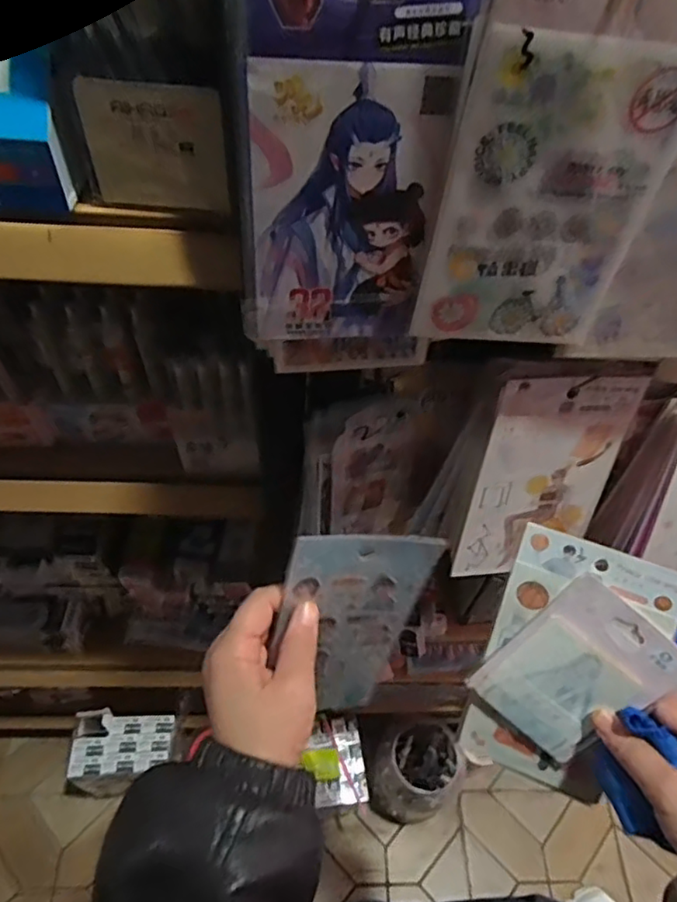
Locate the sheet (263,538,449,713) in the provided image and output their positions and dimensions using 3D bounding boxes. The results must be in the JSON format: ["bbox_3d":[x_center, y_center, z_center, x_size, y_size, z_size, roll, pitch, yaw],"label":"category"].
[{"bbox_3d":[0.001,0.122,0.410,0.091,0.186,0.011,3,39,-17],"label":"sheet"}]

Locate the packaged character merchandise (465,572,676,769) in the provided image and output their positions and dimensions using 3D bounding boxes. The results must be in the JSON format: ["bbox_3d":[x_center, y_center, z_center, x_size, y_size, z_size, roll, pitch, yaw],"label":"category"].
[{"bbox_3d":[0.153,0.149,0.399,0.083,0.128,0.008,41,25,9],"label":"packaged character merchandise"}]

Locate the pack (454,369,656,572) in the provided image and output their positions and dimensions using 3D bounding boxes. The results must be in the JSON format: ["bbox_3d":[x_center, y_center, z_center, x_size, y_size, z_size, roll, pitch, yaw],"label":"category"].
[{"bbox_3d":[0.150,0.024,0.445,0.102,0.179,0.007,-3,38,-9],"label":"pack"}]

